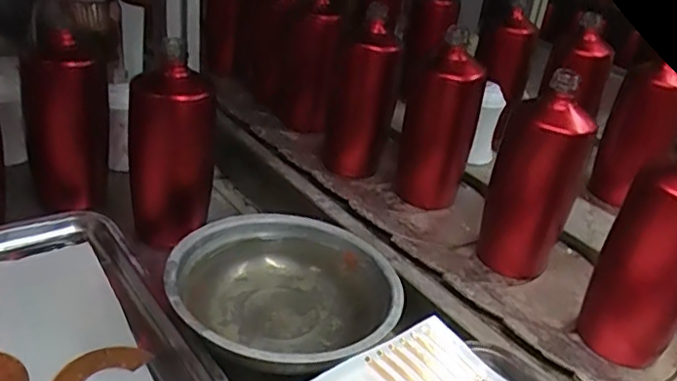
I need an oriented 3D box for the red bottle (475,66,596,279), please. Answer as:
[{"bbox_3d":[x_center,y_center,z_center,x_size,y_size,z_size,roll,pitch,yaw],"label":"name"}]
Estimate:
[{"bbox_3d":[0.195,-0.015,0.593,0.071,0.188,0.060,8,29,2],"label":"red bottle"}]

